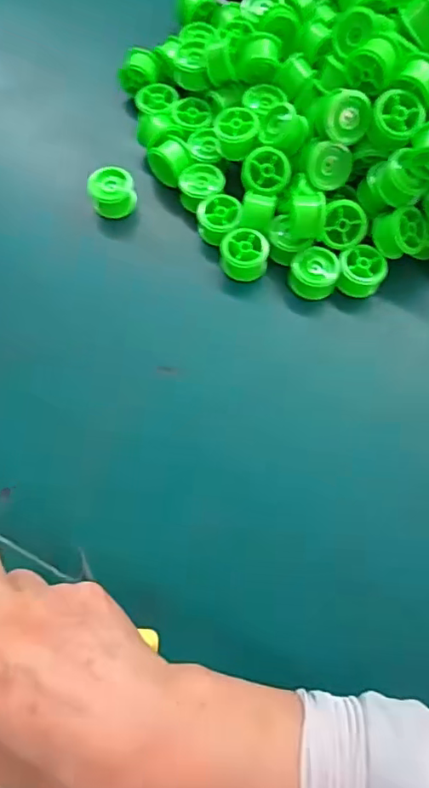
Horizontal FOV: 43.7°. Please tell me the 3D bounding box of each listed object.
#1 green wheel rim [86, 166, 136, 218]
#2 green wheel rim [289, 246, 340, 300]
[{"bbox_3d":[-0.080,-0.159,0.427,0.034,0.031,0.029,-20,71,-5],"label":"green wheel rim"},{"bbox_3d":[0.074,-0.088,0.396,0.034,0.023,0.034,-1,71,1],"label":"green wheel rim"}]

